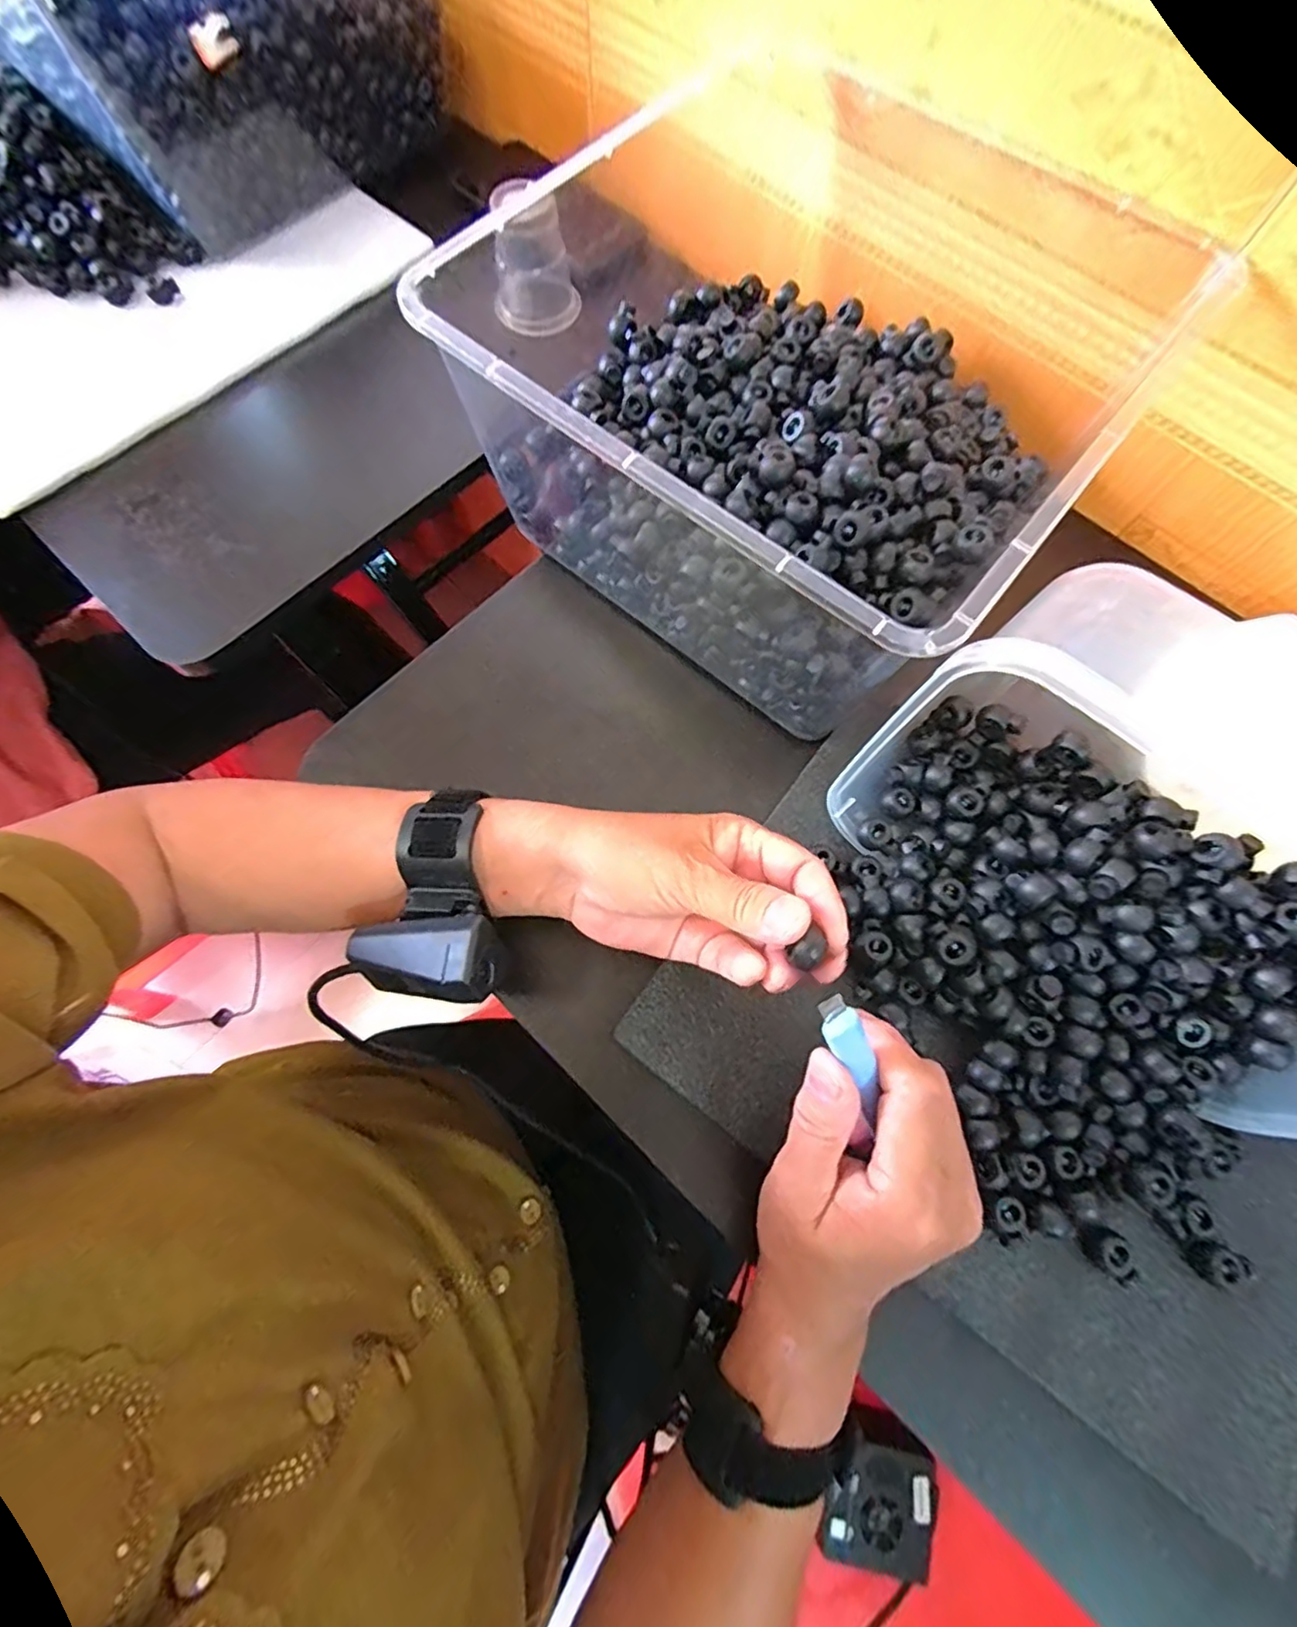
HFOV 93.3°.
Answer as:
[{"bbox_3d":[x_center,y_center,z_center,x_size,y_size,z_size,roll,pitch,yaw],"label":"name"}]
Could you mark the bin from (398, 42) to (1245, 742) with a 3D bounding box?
[{"bbox_3d":[0.093,-0.232,0.358,0.284,0.139,0.314,36,76,9],"label":"bin"}]

